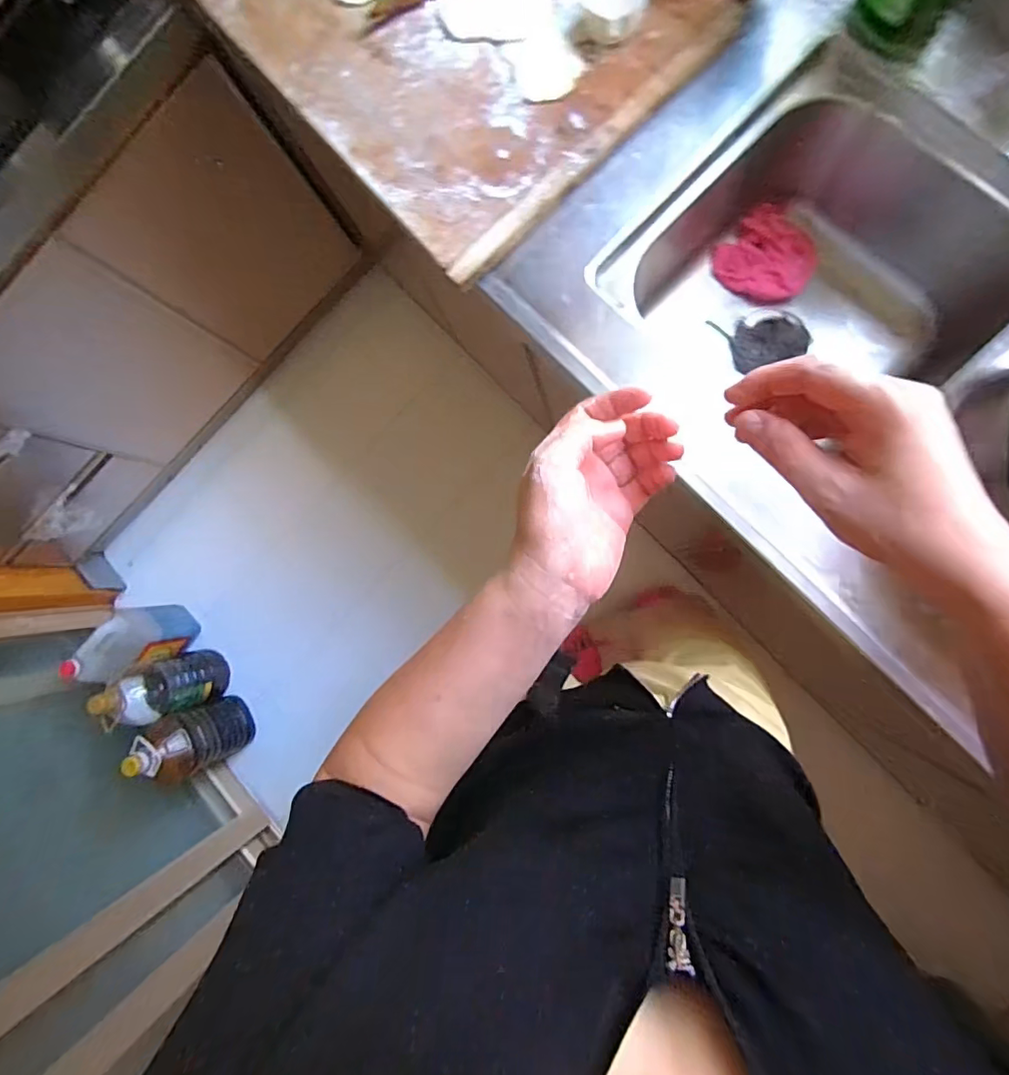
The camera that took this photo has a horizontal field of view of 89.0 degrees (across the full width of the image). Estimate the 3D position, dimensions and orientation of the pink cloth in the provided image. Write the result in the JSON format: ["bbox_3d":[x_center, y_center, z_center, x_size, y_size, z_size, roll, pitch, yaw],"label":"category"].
[{"bbox_3d":[0.386,-0.409,0.758,0.114,0.024,0.130,-43,82,23],"label":"pink cloth"}]

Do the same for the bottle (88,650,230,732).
[{"bbox_3d":[-0.865,0.380,1.309,0.116,0.342,0.145,-15,84,7],"label":"bottle"}]

